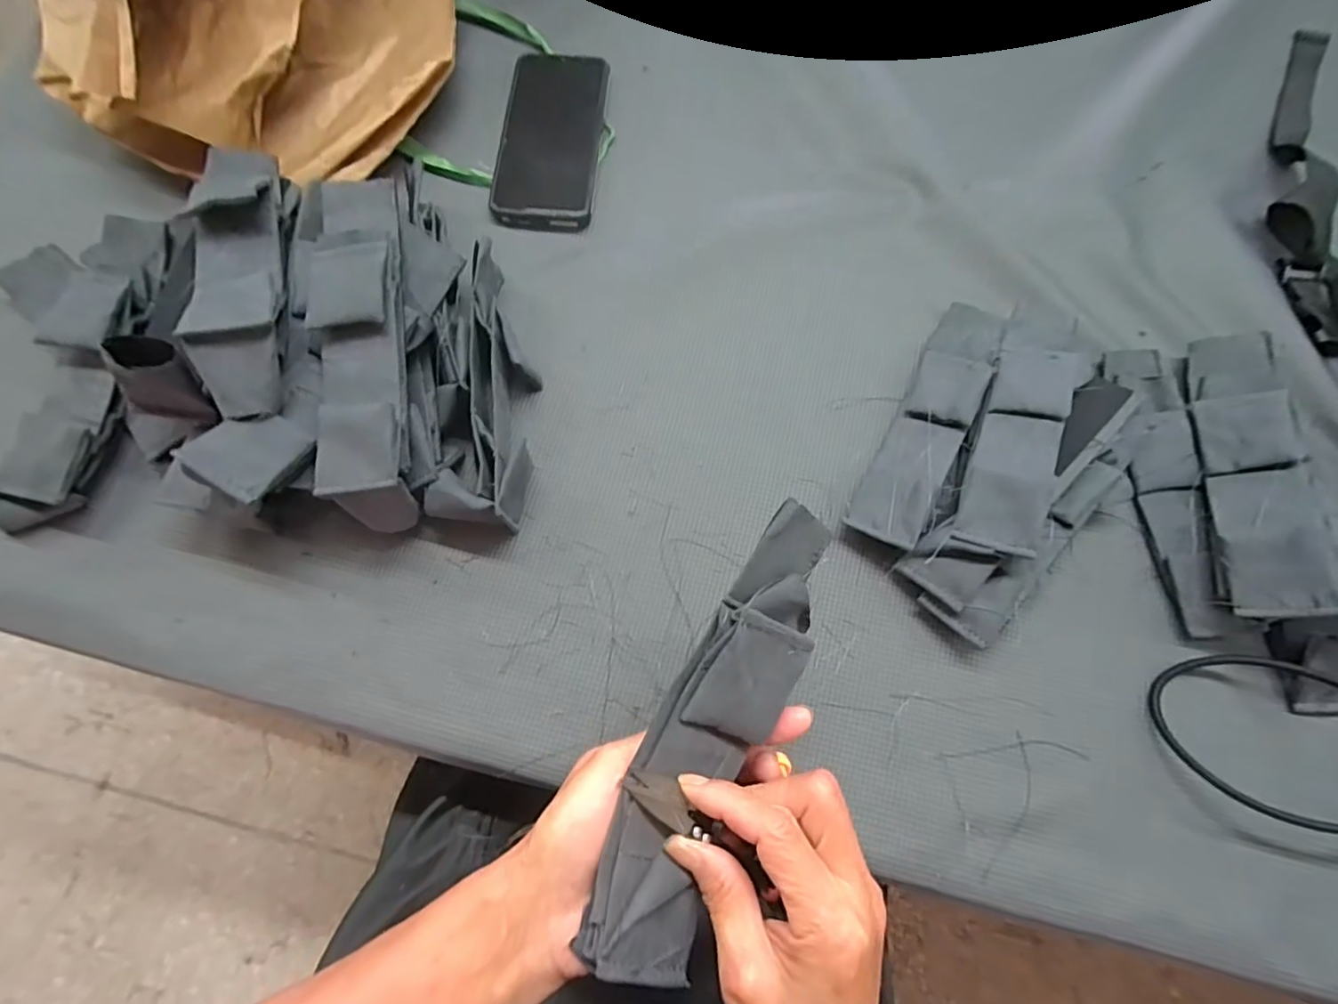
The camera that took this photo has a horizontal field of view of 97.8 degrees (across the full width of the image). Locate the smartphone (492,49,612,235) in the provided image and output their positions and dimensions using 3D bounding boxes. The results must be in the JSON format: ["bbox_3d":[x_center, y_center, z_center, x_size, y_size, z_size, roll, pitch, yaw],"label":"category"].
[{"bbox_3d":[-0.094,-0.294,0.474,0.078,0.016,0.163,4,73,0],"label":"smartphone"}]

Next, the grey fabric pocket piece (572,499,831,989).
[{"bbox_3d":[0.021,0.093,0.242,0.051,0.024,0.191,28,81,-13],"label":"grey fabric pocket piece"}]

